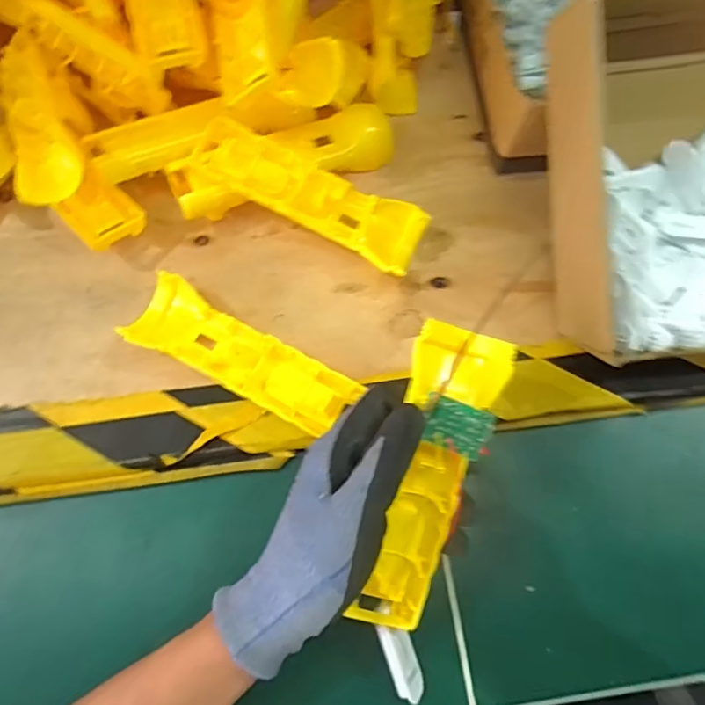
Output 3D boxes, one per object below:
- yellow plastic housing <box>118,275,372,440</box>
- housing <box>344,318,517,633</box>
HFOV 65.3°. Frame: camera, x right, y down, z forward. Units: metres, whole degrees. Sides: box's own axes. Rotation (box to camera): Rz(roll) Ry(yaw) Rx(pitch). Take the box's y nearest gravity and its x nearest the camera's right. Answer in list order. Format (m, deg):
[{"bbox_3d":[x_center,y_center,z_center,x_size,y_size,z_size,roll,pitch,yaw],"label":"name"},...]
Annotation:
[{"bbox_3d":[-0.070,0.004,0.362,0.151,0.029,0.049,24,72,7],"label":"yellow plastic housing"},{"bbox_3d":[0.042,0.069,0.291,0.049,0.019,0.162,14,94,3],"label":"housing"}]

